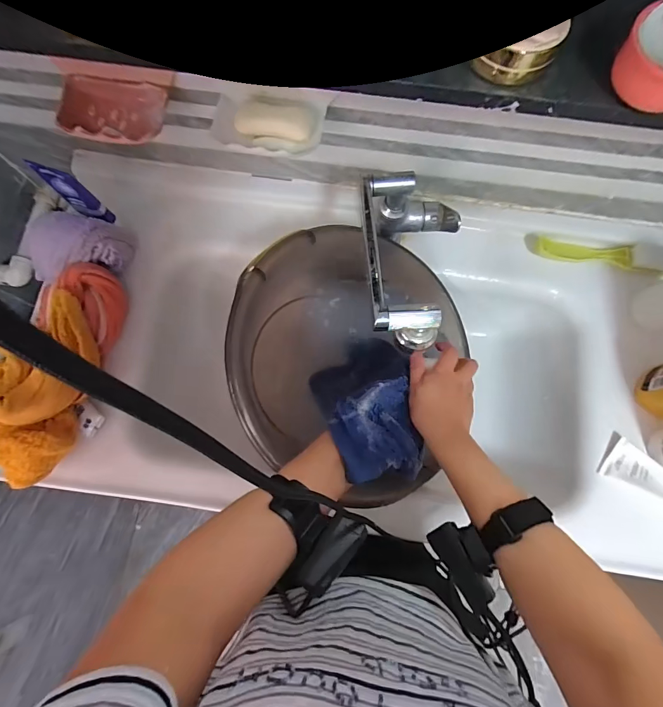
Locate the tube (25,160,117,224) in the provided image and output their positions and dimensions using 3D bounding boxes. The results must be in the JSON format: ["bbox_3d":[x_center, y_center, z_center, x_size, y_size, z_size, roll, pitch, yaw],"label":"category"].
[{"bbox_3d":[-0.359,-0.221,0.529,0.023,0.125,0.030,14,76,23],"label":"tube"}]

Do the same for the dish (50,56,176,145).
[{"bbox_3d":[-0.269,-0.300,0.450,0.137,0.050,0.087,7,77,1],"label":"dish"}]

